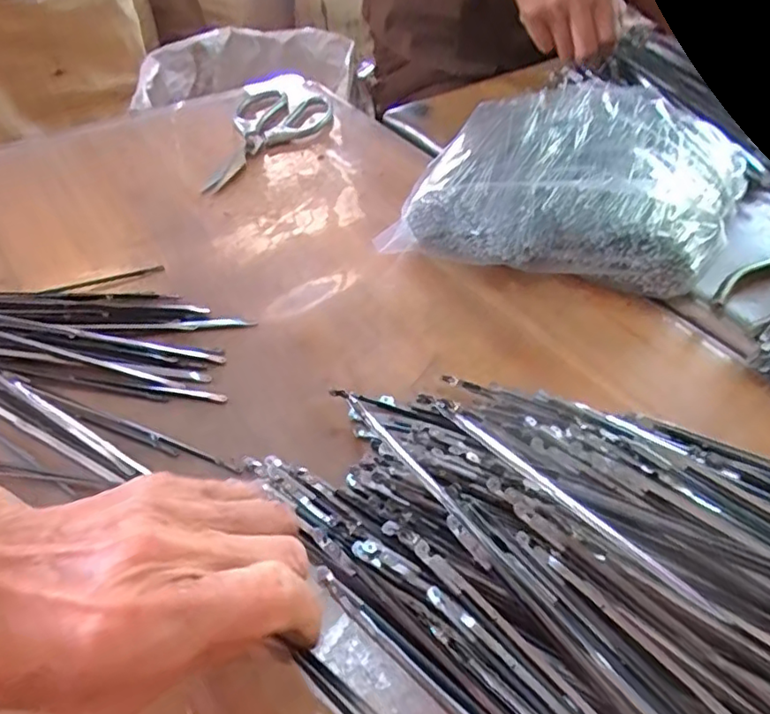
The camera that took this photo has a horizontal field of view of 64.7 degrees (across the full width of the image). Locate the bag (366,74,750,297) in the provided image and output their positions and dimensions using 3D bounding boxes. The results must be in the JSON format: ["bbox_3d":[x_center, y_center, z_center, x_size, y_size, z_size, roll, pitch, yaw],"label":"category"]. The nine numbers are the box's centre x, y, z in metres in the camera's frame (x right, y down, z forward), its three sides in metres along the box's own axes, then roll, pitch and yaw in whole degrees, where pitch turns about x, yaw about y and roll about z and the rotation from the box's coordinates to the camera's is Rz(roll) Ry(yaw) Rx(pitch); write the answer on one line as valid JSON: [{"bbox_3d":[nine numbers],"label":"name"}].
[{"bbox_3d":[0.153,-0.139,0.492,0.233,0.064,0.244,22,50,18],"label":"bag"}]

